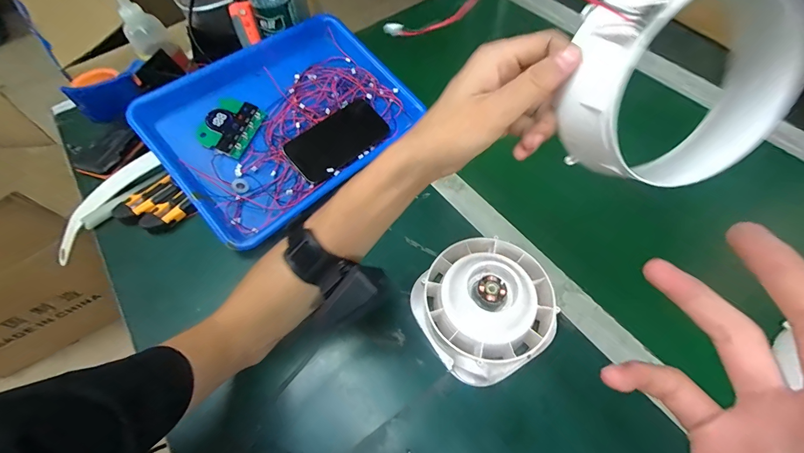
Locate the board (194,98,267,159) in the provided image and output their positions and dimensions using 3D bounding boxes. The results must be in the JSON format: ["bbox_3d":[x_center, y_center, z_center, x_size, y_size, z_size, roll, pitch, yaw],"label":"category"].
[{"bbox_3d":[-0.239,-0.138,0.496,0.068,0.034,0.081,21,63,13],"label":"board"}]

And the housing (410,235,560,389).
[{"bbox_3d":[0.086,0.081,0.369,0.129,0.064,0.130,-33,65,-16],"label":"housing"}]

